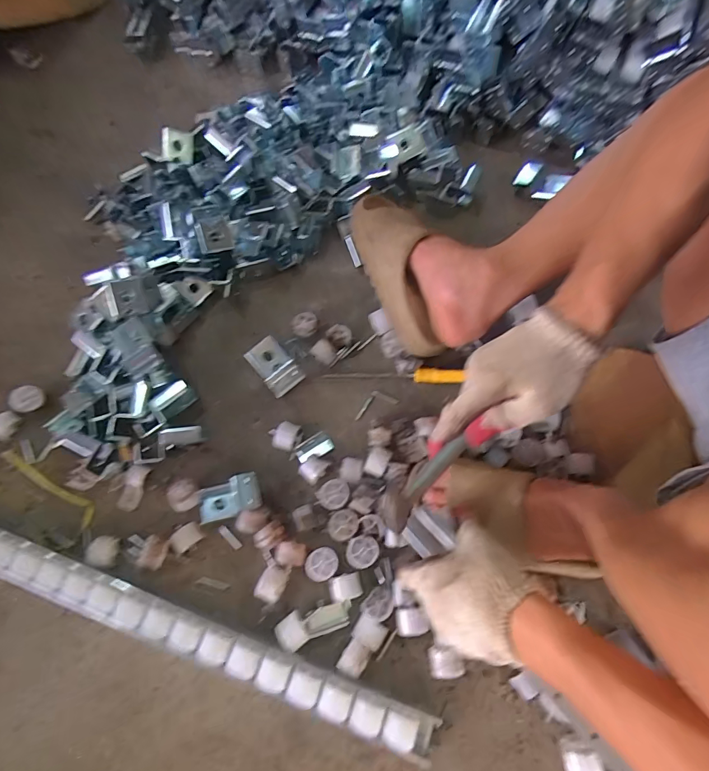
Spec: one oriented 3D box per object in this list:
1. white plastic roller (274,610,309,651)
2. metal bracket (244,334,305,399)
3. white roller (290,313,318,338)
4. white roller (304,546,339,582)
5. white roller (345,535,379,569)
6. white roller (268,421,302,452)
[{"bbox_3d":[-0.072,0.284,0.480,0.030,0.023,0.034,-33,72,-10],"label":"white plastic roller"},{"bbox_3d":[-0.113,-0.026,0.592,0.049,0.034,0.086,-38,73,-11],"label":"metal bracket"},{"bbox_3d":[-0.073,-0.086,0.616,0.037,0.025,0.034,-1,70,2],"label":"white roller"},{"bbox_3d":[-0.039,0.217,0.506,0.040,0.025,0.035,-12,70,-3],"label":"white roller"},{"bbox_3d":[0.010,0.204,0.509,0.039,0.022,0.035,-12,70,-3],"label":"white roller"},{"bbox_3d":[-0.095,0.069,0.565,0.041,0.023,0.037,16,71,8],"label":"white roller"}]

